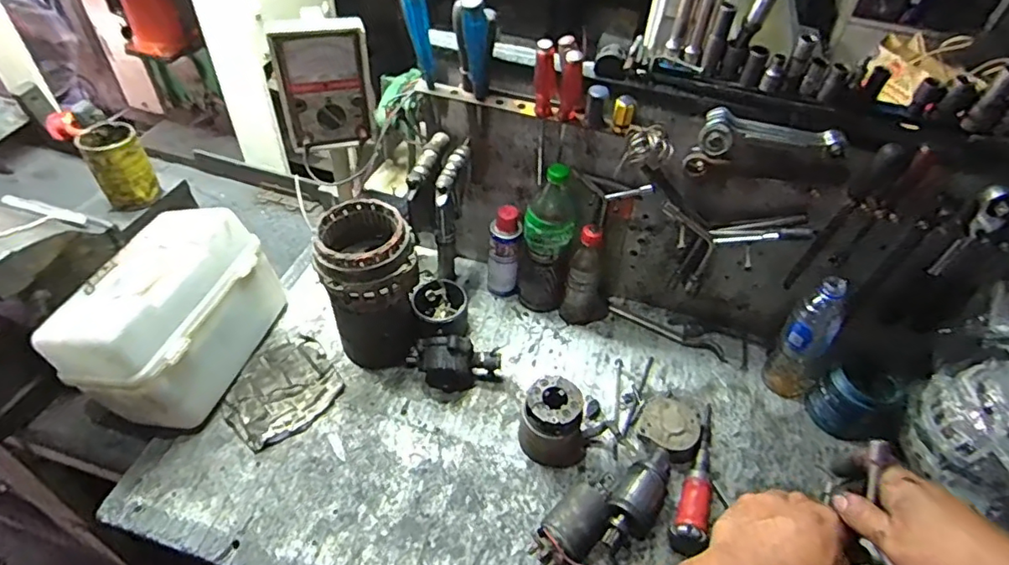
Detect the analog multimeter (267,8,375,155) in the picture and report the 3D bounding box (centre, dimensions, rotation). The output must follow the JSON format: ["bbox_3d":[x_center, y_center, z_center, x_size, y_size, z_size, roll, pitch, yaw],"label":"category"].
[{"bbox_3d":[-0.251,-0.280,0.782,0.120,0.173,0.051,-10,50,-14],"label":"analog multimeter"}]

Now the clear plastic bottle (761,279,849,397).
[{"bbox_3d":[0.441,0.084,0.803,0.067,0.214,0.074,-28,56,-27],"label":"clear plastic bottle"}]

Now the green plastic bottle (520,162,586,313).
[{"bbox_3d":[0.074,-0.063,0.871,0.082,0.262,0.069,20,49,12],"label":"green plastic bottle"}]

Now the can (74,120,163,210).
[{"bbox_3d":[-0.600,-0.183,0.874,0.075,0.111,0.079,3,48,-3],"label":"can"}]

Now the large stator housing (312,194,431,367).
[{"bbox_3d":[-0.188,0.010,0.811,0.122,0.236,0.128,-8,49,-13],"label":"large stator housing"}]

